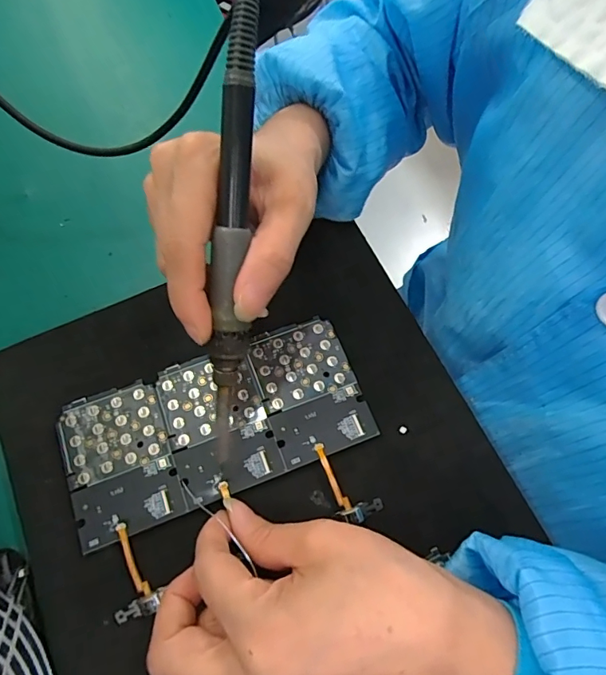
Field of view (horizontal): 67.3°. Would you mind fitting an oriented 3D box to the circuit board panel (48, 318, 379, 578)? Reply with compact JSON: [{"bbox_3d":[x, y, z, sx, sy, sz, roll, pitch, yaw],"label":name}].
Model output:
[{"bbox_3d":[-0.048,0.048,0.255,0.164,0.006,0.079,-21,70,-5],"label":"circuit board panel"}]

